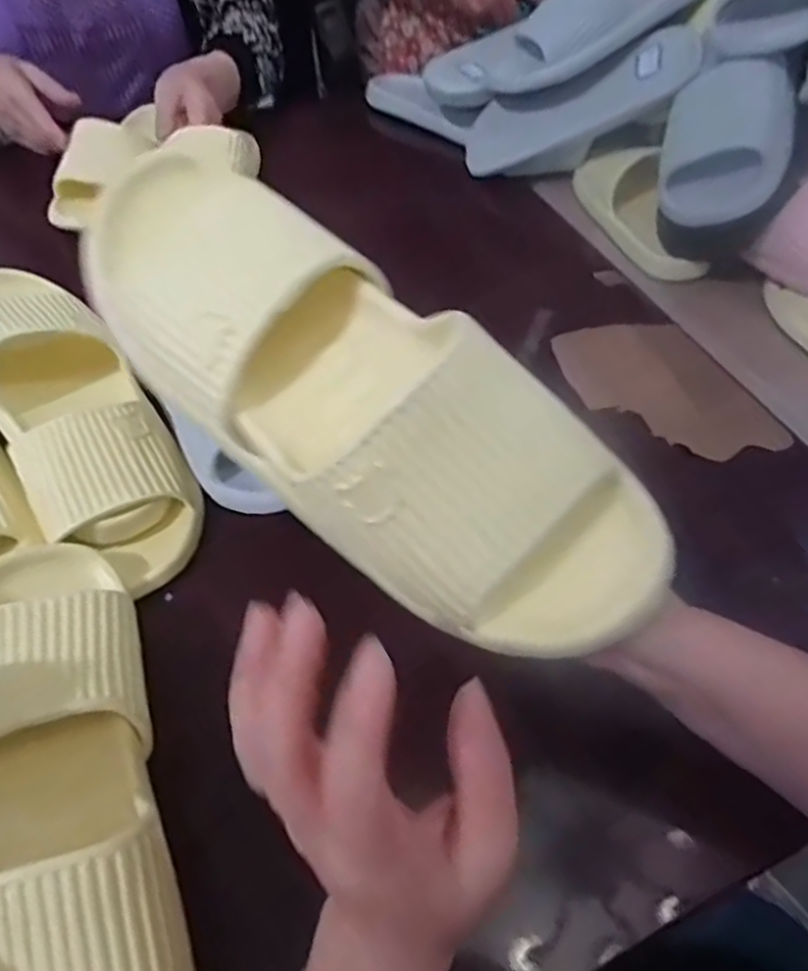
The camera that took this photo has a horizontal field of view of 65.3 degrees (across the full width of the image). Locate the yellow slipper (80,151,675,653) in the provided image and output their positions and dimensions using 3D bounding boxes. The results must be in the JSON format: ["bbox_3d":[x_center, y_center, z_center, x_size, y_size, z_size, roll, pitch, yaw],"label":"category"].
[{"bbox_3d":[-0.026,-0.043,0.273,0.308,0.085,0.104,40,85,7],"label":"yellow slipper"}]

